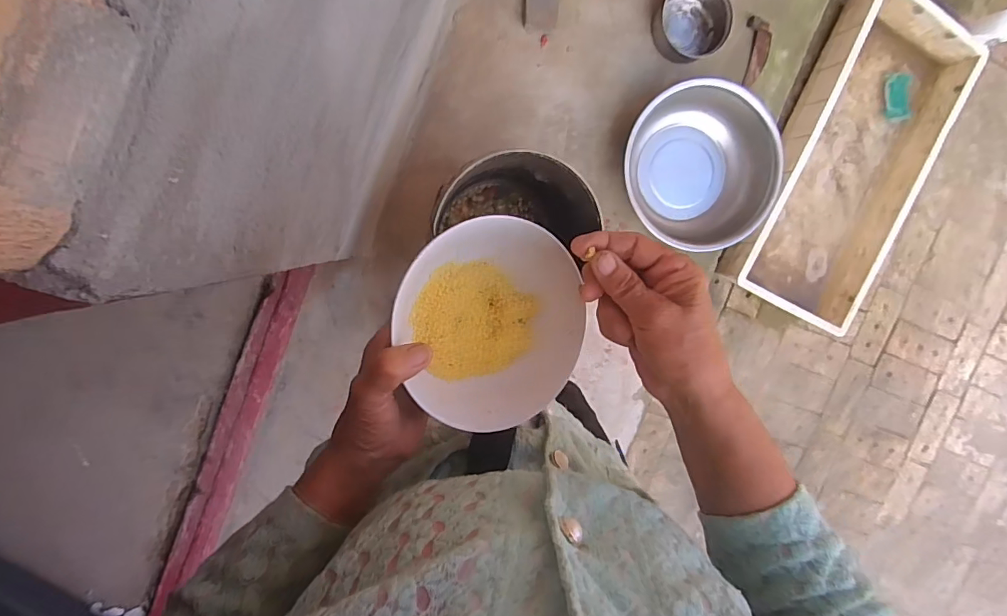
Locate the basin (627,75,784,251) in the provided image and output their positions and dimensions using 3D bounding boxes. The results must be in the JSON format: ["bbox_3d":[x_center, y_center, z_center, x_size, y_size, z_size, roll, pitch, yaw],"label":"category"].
[{"bbox_3d":[0.480,-0.337,1.192,0.357,0.133,0.397,-45,99,-3],"label":"basin"}]

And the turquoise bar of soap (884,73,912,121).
[{"bbox_3d":[1.126,-0.601,1.415,0.079,0.020,0.125,-9,95,-8],"label":"turquoise bar of soap"}]

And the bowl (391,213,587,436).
[{"bbox_3d":[-0.008,0.007,0.374,0.153,0.056,0.144,-11,96,-27],"label":"bowl"}]

